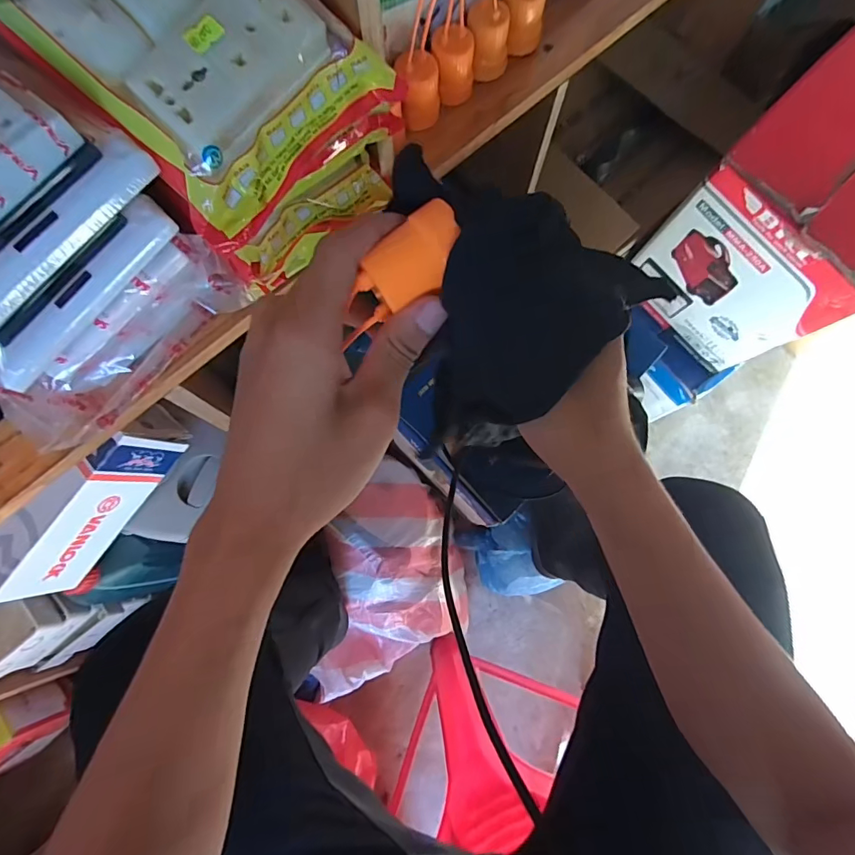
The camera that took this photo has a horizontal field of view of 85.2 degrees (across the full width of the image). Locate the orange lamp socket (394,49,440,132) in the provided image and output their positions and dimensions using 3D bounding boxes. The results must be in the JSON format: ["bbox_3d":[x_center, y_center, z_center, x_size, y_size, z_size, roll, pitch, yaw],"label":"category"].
[{"bbox_3d":[-0.007,-0.293,0.404,0.037,0.050,0.037,1,77,0],"label":"orange lamp socket"}]

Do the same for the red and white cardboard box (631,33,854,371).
[{"bbox_3d":[0.529,-0.307,0.648,0.357,0.279,0.227,-40,80,-9],"label":"red and white cardboard box"}]

